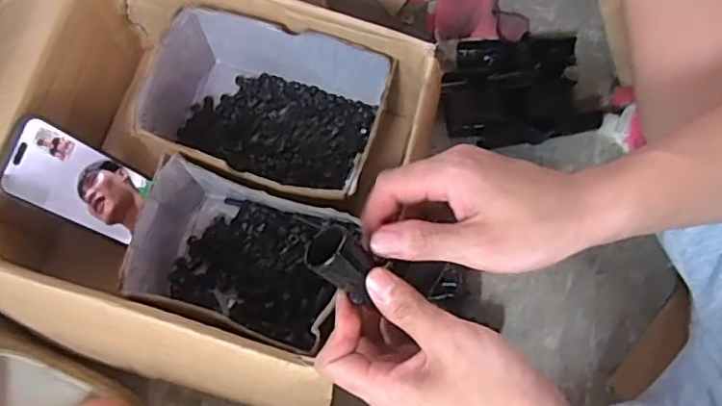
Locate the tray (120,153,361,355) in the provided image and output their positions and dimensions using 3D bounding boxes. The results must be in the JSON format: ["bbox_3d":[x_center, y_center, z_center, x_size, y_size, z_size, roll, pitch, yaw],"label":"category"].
[{"bbox_3d":[-0.108,0.053,0.534,0.181,0.098,0.121,22,72,5],"label":"tray"}]

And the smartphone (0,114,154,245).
[{"bbox_3d":[-0.247,-0.018,0.529,0.009,0.134,0.071,4,70,33],"label":"smartphone"}]

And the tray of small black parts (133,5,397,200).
[{"bbox_3d":[-0.091,-0.080,0.576,0.206,0.103,0.150,16,72,3],"label":"tray of small black parts"}]

